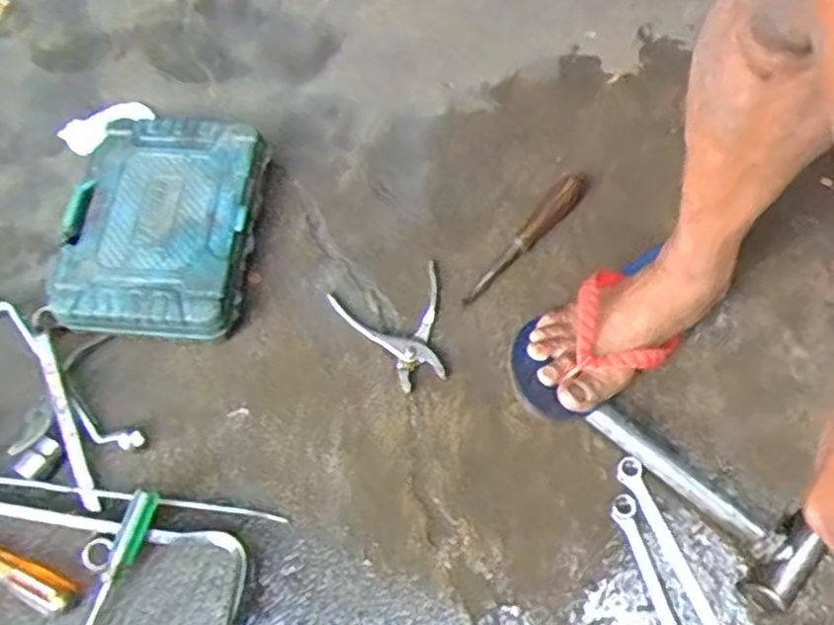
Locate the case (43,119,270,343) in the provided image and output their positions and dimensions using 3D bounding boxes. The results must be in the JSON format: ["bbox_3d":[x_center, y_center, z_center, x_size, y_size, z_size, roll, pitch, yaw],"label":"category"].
[{"bbox_3d":[-0.266,-0.089,0.793,0.192,0.064,0.244,6,65,4],"label":"case"}]

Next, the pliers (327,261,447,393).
[{"bbox_3d":[-0.018,0.017,0.766,0.113,0.009,0.125,-17,66,-7],"label":"pliers"}]

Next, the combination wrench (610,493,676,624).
[{"bbox_3d":[0.208,0.236,0.666,0.029,0.007,0.149,-17,66,-7],"label":"combination wrench"}]

